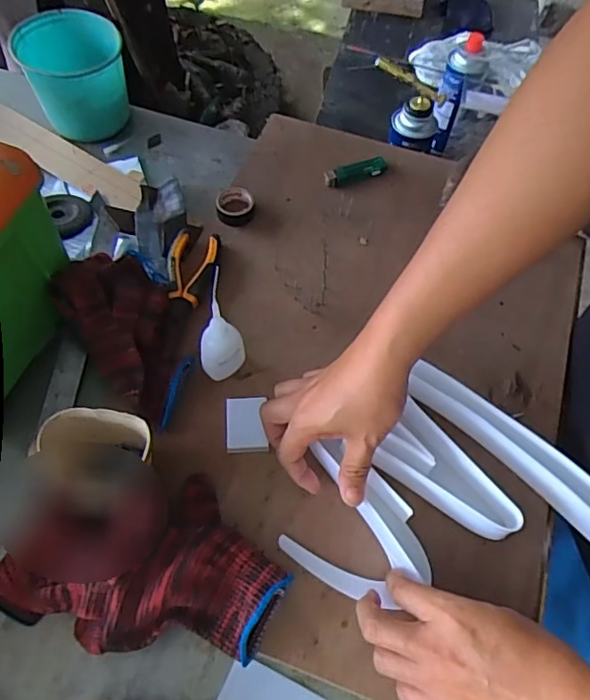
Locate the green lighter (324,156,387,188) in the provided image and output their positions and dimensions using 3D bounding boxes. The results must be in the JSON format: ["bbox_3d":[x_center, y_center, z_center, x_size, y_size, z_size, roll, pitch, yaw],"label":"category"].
[{"bbox_3d":[0.076,-0.222,0.671,0.080,0.013,0.025,-21,64,-11],"label":"green lighter"}]

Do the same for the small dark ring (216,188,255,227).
[{"bbox_3d":[-0.070,-0.168,0.635,0.044,0.015,0.050,2,62,1],"label":"small dark ring"}]

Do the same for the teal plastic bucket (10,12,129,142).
[{"bbox_3d":[-0.273,-0.345,0.693,0.114,0.103,0.121,2,61,-3],"label":"teal plastic bucket"}]

